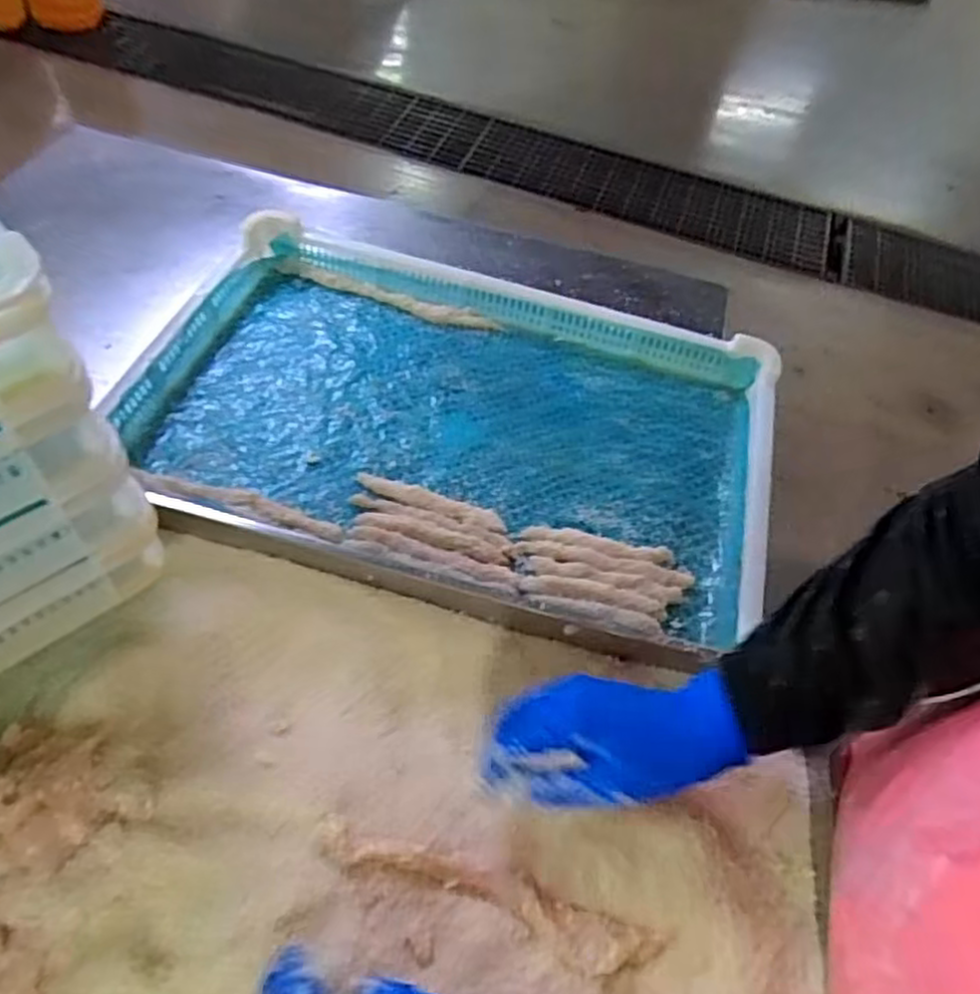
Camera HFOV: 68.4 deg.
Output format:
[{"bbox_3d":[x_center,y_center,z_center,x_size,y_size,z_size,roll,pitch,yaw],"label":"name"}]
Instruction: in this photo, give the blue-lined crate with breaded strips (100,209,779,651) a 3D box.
[{"bbox_3d":[-0.027,-0.087,0.703,0.575,0.062,0.351,15,51,6],"label":"blue-lined crate with breaded strips"}]

